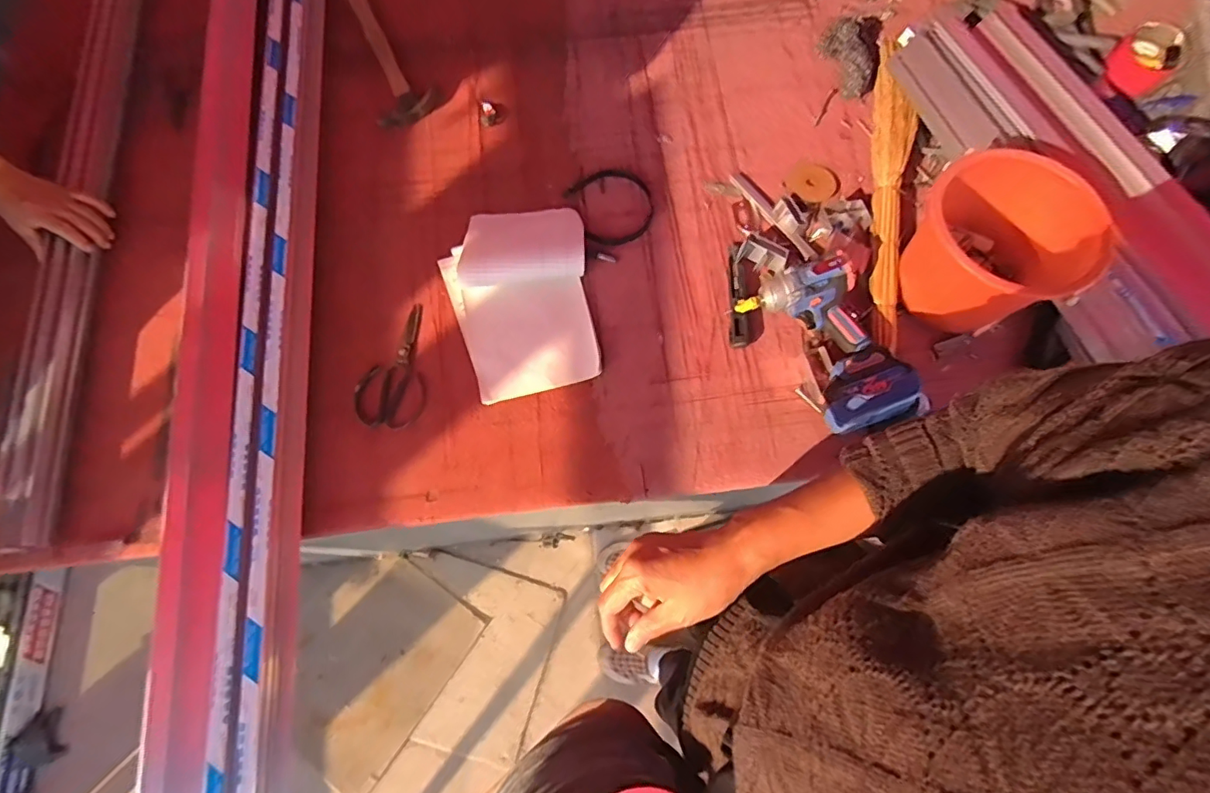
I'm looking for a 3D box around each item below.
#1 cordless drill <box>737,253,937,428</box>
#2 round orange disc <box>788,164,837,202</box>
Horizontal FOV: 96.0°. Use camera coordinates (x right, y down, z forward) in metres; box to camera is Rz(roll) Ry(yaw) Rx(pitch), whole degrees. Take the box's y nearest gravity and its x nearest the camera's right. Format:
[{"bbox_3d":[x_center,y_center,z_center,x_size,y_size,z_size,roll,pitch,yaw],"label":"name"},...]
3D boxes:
[{"bbox_3d":[0.326,-0.078,0.771,0.153,0.080,0.260,-25,75,-10],"label":"cordless drill"},{"bbox_3d":[0.353,-0.363,0.921,0.074,0.013,0.078,1,73,-5],"label":"round orange disc"}]

